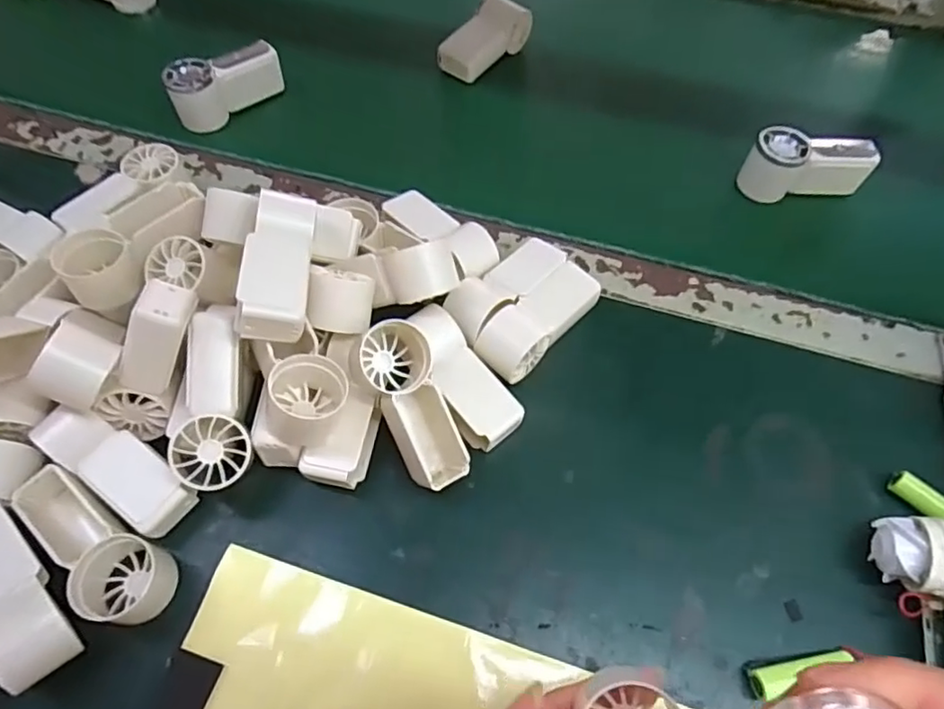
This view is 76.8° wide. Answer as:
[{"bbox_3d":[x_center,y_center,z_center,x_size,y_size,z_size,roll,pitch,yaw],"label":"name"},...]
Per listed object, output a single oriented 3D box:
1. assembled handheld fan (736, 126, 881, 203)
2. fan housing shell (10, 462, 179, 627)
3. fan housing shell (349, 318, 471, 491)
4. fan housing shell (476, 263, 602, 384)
[{"bbox_3d":[0.266,-0.151,0.476,0.092,0.046,0.037,-3,60,1],"label":"assembled handheld fan"},{"bbox_3d":[-0.201,0.102,0.312,0.092,0.032,0.041,29,65,17],"label":"fan housing shell"},{"bbox_3d":[-0.033,0.030,0.339,0.041,0.033,0.101,-26,96,-12],"label":"fan housing shell"},{"bbox_3d":[0.043,-0.021,0.383,0.034,0.041,0.093,37,68,21],"label":"fan housing shell"}]

